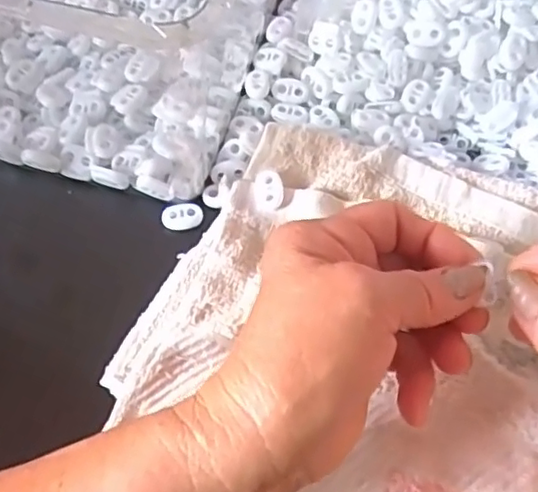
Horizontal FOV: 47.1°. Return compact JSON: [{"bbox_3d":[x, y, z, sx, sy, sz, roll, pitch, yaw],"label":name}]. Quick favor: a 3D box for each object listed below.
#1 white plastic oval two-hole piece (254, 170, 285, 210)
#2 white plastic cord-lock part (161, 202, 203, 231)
[{"bbox_3d":[0.000,-0.032,0.342,0.017,0.006,0.021,0,59,-2],"label":"white plastic oval two-hole piece"},{"bbox_3d":[-0.049,-0.017,0.348,0.022,0.005,0.016,-5,60,-5],"label":"white plastic cord-lock part"}]

